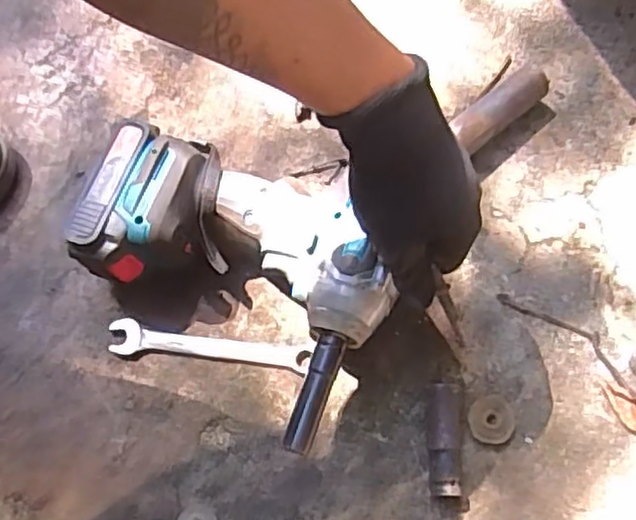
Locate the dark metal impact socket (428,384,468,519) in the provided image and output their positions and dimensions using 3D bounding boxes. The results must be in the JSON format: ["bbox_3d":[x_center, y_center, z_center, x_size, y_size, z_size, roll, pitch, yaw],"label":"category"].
[{"bbox_3d":[0.094,0.138,0.501,0.028,0.026,0.093,-1,84,0],"label":"dark metal impact socket"}]

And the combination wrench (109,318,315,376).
[{"bbox_3d":[-0.084,0.069,0.534,0.153,0.006,0.024,8,72,3],"label":"combination wrench"}]

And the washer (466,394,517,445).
[{"bbox_3d":[0.130,0.120,0.518,0.036,0.009,0.034,0,72,0],"label":"washer"}]

